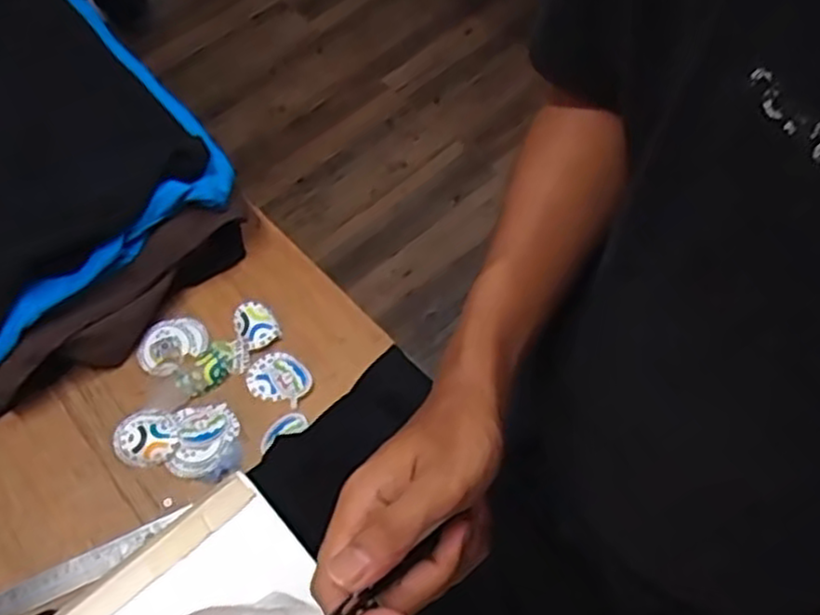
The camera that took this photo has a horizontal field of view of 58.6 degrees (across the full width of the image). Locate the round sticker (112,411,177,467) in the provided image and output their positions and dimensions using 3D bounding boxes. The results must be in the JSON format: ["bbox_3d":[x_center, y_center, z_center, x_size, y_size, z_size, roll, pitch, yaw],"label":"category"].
[{"bbox_3d":[-0.269,0.134,0.743,0.061,0.008,0.058,-24,71,-6],"label":"round sticker"}]

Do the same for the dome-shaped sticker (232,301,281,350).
[{"bbox_3d":[-0.170,0.018,0.800,0.042,0.007,0.054,-30,78,-12],"label":"dome-shaped sticker"}]

